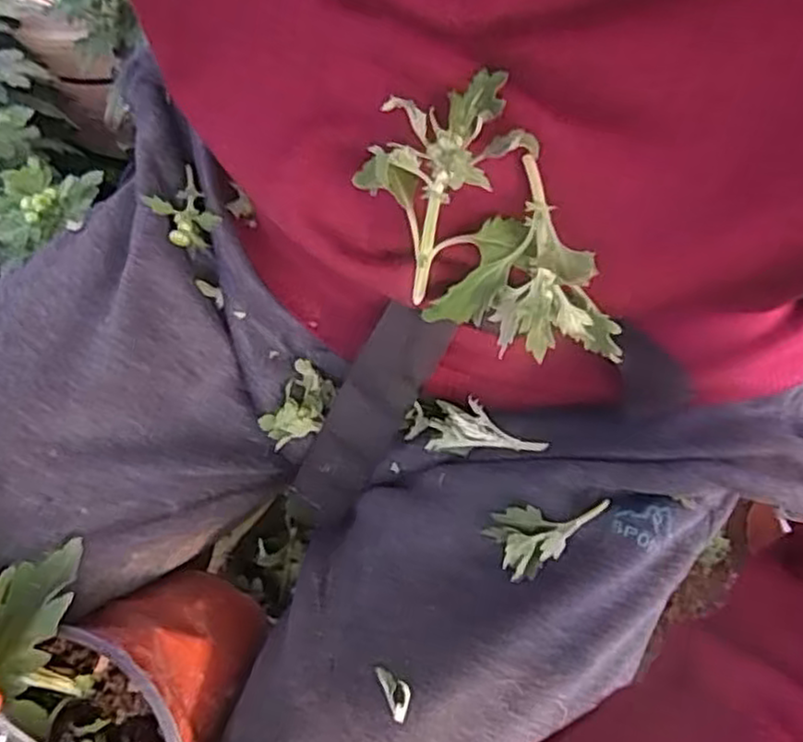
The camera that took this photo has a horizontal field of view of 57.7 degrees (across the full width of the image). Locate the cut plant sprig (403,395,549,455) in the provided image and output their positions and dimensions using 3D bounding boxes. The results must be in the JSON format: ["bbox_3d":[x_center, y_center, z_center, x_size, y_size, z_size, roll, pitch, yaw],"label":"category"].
[{"bbox_3d":[0.030,0.028,0.324,0.063,0.020,0.025,9,65,21],"label":"cut plant sprig"}]

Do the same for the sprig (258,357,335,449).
[{"bbox_3d":[-0.049,0.018,0.349,0.026,0.018,0.038,33,70,13],"label":"sprig"}]

